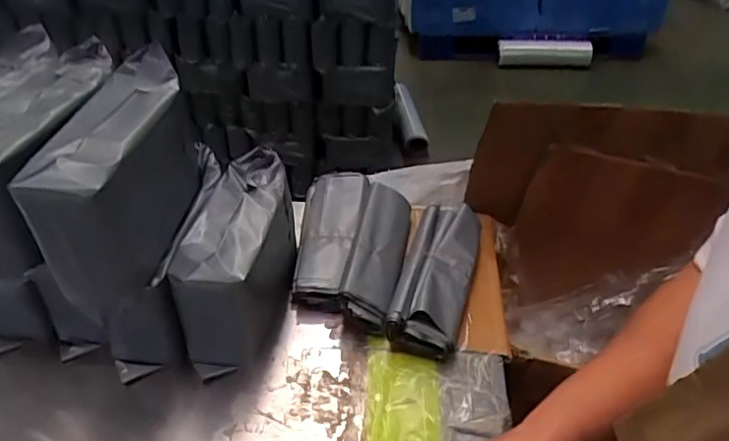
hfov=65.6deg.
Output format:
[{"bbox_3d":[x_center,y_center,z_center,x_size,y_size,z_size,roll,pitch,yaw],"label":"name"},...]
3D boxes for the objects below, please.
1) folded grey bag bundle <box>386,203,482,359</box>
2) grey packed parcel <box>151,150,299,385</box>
[{"bbox_3d":[0.085,0.056,0.637,0.074,0.056,0.190,11,39,15],"label":"folded grey bag bundle"},{"bbox_3d":[-0.135,0.038,0.592,0.116,0.138,0.171,-1,39,-3],"label":"grey packed parcel"}]

